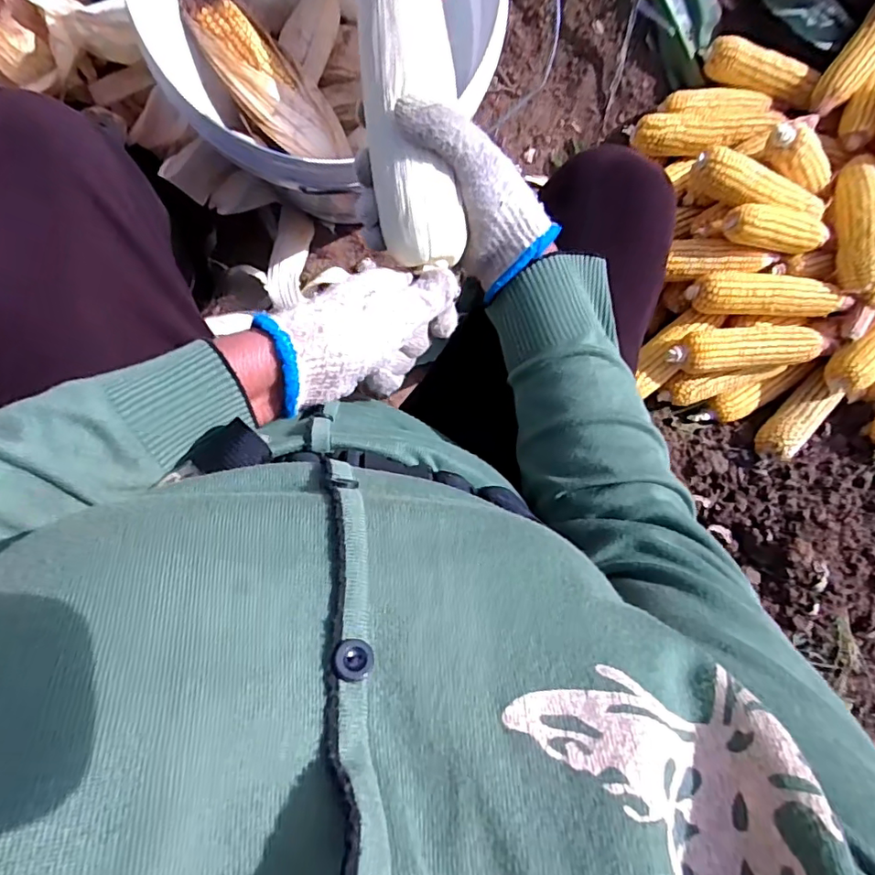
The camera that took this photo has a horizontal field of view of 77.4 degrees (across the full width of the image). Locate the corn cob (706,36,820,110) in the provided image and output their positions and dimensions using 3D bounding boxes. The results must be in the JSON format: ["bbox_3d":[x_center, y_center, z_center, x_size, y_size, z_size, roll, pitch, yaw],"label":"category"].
[{"bbox_3d":[0.468,-0.531,0.788,0.151,0.040,0.059,20,94,-7],"label":"corn cob"}]

